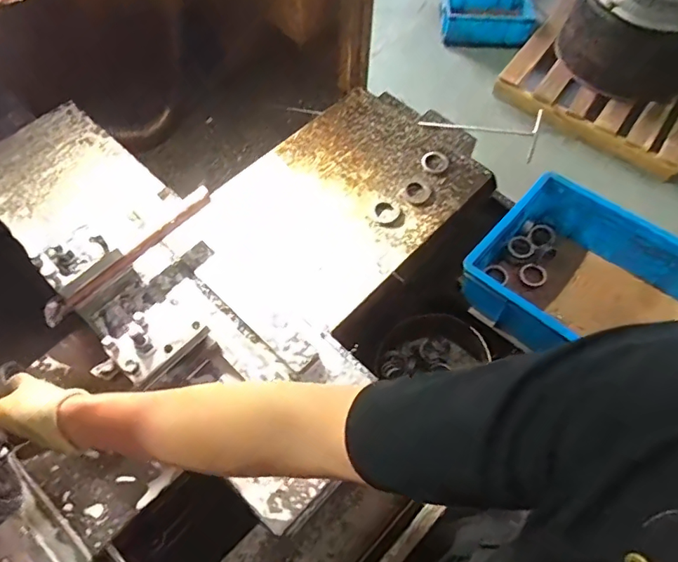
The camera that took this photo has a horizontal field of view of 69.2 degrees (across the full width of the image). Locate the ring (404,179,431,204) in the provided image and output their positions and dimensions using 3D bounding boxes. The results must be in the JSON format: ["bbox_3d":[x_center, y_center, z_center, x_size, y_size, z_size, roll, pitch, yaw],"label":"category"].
[{"bbox_3d":[0.131,-0.150,0.824,0.042,0.012,0.048,4,63,0],"label":"ring"}]

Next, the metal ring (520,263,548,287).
[{"bbox_3d":[0.348,-0.010,0.879,0.049,0.005,0.045,0,79,-2],"label":"metal ring"}]

